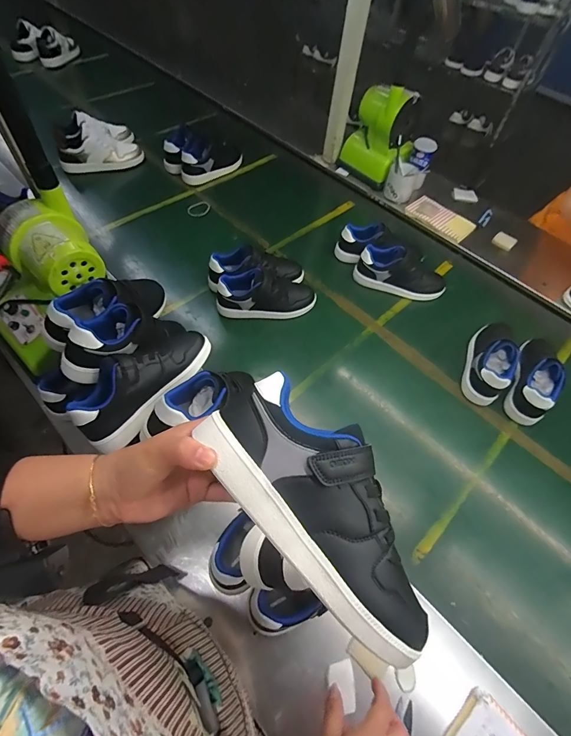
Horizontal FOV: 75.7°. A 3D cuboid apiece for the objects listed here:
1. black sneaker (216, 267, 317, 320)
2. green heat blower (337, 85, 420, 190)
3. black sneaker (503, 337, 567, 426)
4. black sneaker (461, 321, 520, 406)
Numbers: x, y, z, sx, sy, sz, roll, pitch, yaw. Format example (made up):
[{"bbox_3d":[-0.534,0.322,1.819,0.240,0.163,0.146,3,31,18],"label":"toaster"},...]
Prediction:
[{"bbox_3d":[-0.043,-0.169,0.830,0.219,0.099,0.091,-11,59,-13],"label":"black sneaker"},{"bbox_3d":[0.276,-0.684,1.085,0.100,0.264,0.184,-38,68,-25],"label":"green heat blower"},{"bbox_3d":[0.529,0.007,0.766,0.072,0.094,0.214,28,60,14],"label":"black sneaker"},{"bbox_3d":[0.440,-0.033,0.775,0.074,0.091,0.204,21,59,10],"label":"black sneaker"}]

